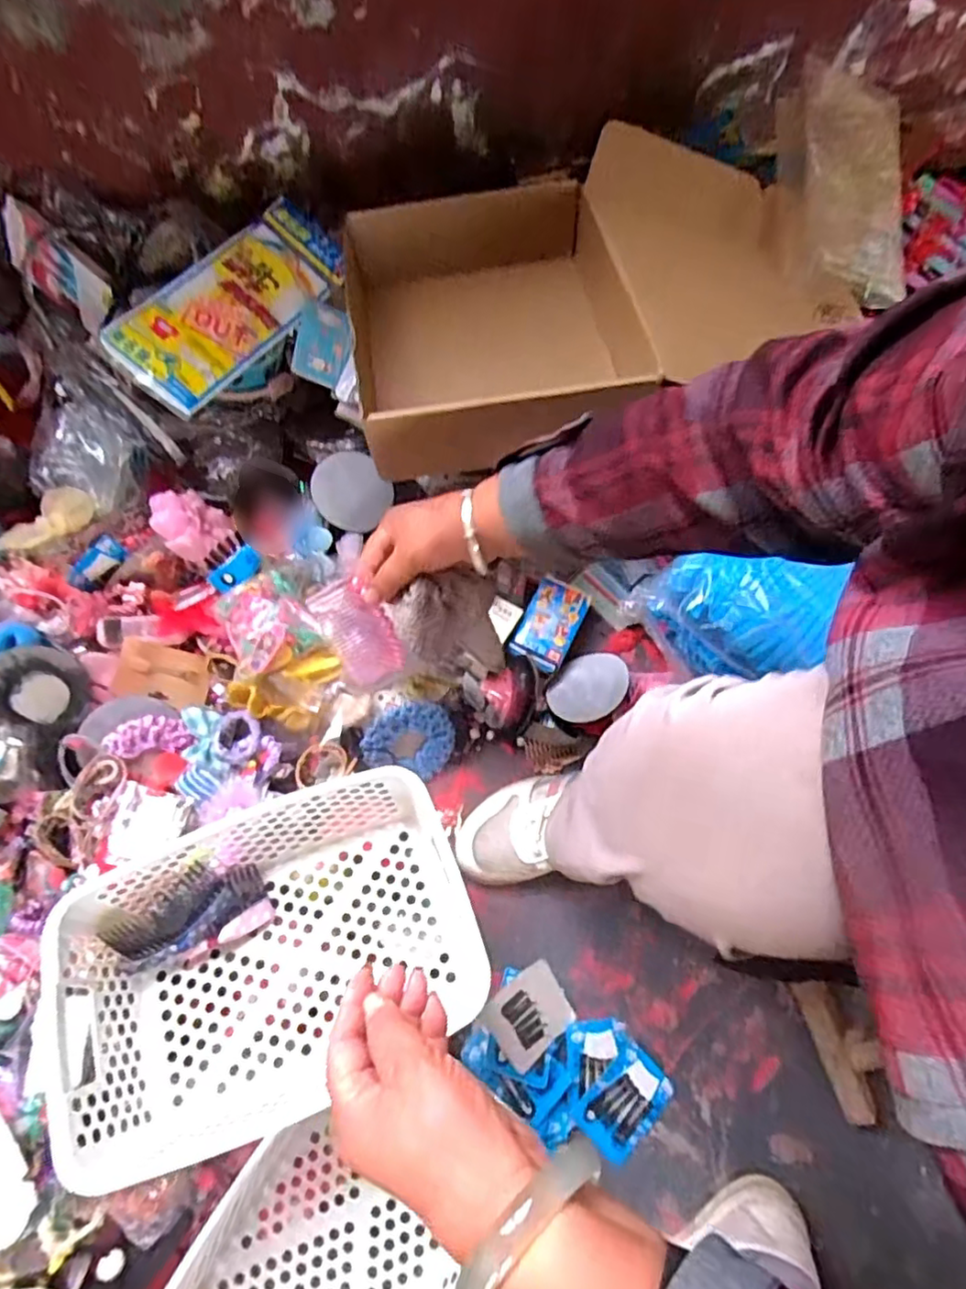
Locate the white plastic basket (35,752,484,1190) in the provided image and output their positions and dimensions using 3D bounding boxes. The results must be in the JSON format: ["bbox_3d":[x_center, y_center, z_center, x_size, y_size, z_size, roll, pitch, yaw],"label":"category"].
[{"bbox_3d":[-0.163,0.234,0.488,0.287,0.111,0.193,-22,73,-9],"label":"white plastic basket"}]

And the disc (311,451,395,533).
[{"bbox_3d":[-0.150,-0.174,0.714,0.089,0.012,0.083,1,80,-6],"label":"disc"}]

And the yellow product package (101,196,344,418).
[{"bbox_3d":[-0.265,-0.379,0.687,0.102,0.022,0.307,39,60,-15],"label":"yellow product package"}]

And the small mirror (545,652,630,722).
[{"bbox_3d":[0.115,0.047,0.686,0.093,0.010,0.086,-25,33,18],"label":"small mirror"}]

